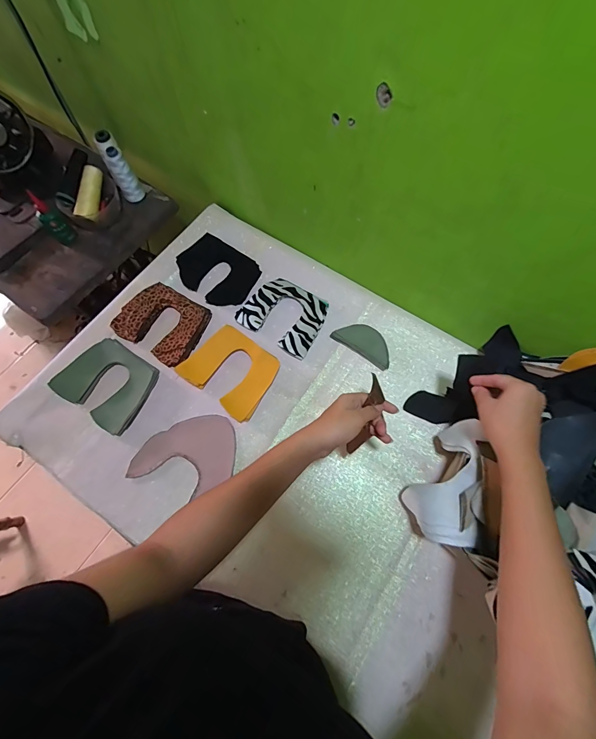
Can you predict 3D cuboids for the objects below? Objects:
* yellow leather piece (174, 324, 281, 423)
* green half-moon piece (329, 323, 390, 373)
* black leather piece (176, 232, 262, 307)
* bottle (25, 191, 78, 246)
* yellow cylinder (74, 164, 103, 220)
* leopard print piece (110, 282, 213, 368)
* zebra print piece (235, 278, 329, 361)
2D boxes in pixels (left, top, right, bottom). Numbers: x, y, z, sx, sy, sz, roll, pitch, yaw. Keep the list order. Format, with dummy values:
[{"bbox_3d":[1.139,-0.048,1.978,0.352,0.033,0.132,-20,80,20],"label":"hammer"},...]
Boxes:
[{"bbox_3d":[-0.115,0.000,0.615,0.153,0.021,0.125,35,75,13],"label":"yellow leather piece"},{"bbox_3d":[0.124,-0.051,0.642,0.113,0.005,0.058,34,75,13],"label":"green half-moon piece"},{"bbox_3d":[-0.162,-0.196,0.703,0.161,0.010,0.120,36,81,8],"label":"black leather piece"},{"bbox_3d":[-0.497,-0.301,0.693,0.041,0.119,0.031,16,72,7],"label":"bottle"},{"bbox_3d":[-0.430,-0.370,0.729,0.030,0.043,0.115,9,87,5],"label":"yellow cylinder"},{"bbox_3d":[-0.256,-0.089,0.660,0.154,0.022,0.129,25,73,10],"label":"leopard print piece"},{"bbox_3d":[-0.026,-0.106,0.663,0.153,0.011,0.128,29,74,11],"label":"zebra print piece"}]

